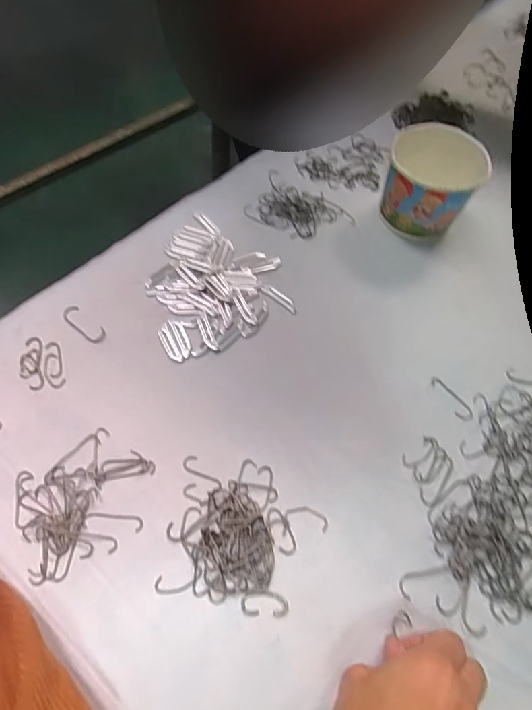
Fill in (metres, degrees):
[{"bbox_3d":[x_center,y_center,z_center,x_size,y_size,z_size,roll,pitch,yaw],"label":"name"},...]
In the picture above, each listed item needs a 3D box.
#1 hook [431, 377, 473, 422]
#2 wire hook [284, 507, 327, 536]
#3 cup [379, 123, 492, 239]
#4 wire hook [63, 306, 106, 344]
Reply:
[{"bbox_3d":[0.162,0.037,0.394,0.015,0.004,0.045,-27,66,-16],"label":"hook"},{"bbox_3d":[0.029,0.124,0.339,0.034,0.004,0.019,-3,62,-5],"label":"wire hook"},{"bbox_3d":[0.165,-0.172,0.462,0.087,0.076,0.087,1,62,-2],"label":"cup"},{"bbox_3d":[-0.163,-0.027,0.406,0.048,0.004,0.017,37,66,16],"label":"wire hook"}]

